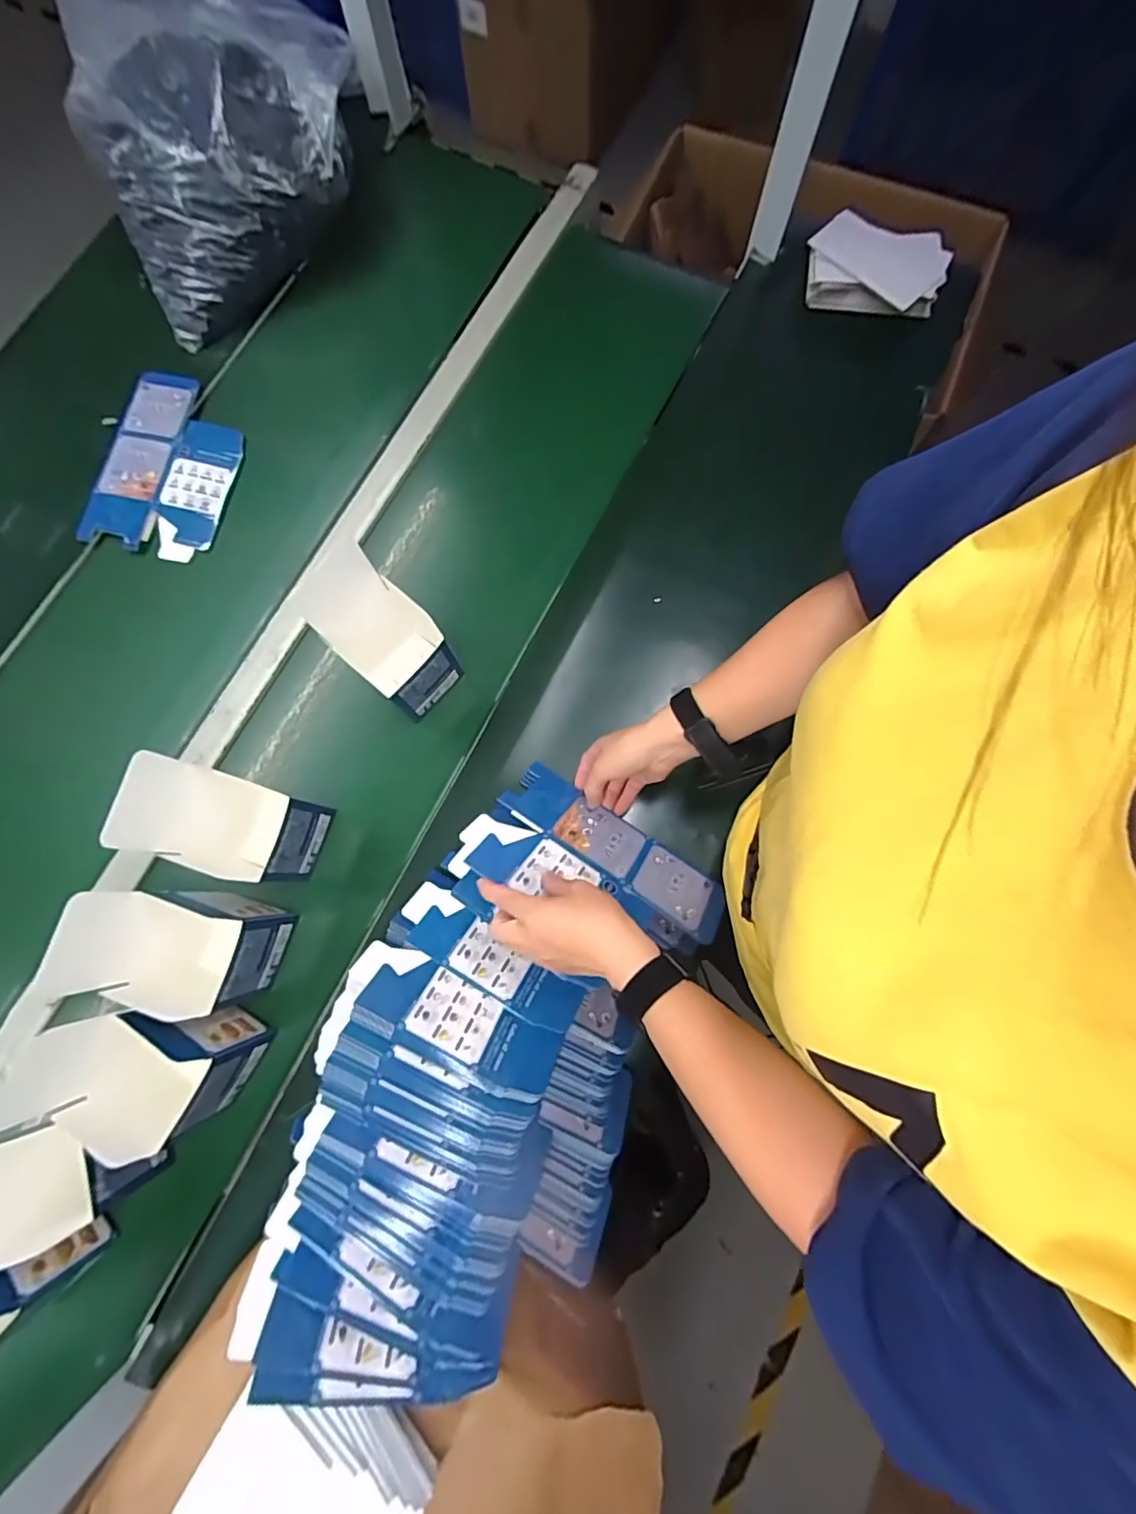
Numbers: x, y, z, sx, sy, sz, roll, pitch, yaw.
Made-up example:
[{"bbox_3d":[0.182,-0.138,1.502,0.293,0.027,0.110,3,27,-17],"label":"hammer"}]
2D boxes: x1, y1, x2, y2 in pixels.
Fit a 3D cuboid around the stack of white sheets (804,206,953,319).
[{"bbox_3d":[0.409,-0.653,0.734,0.175,0.051,0.107,11,79,3],"label":"stack of white sheets"}]

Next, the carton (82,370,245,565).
[{"bbox_3d":[-0.501,-0.366,0.692,0.149,0.015,0.230,14,82,-6],"label":"carton"}]

